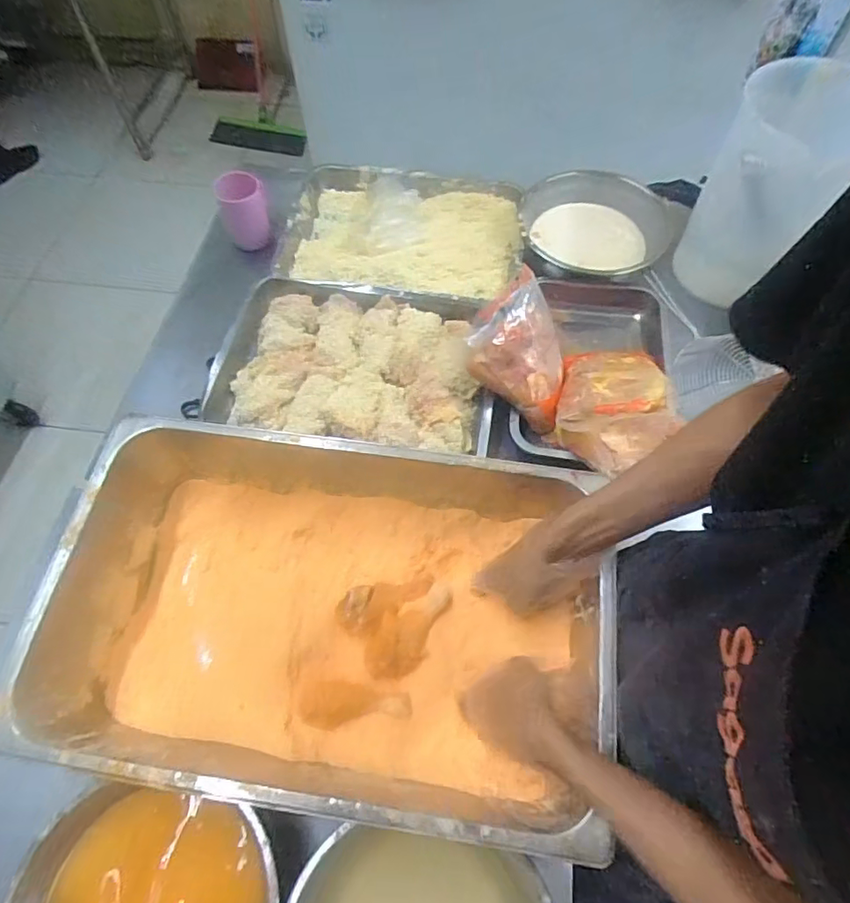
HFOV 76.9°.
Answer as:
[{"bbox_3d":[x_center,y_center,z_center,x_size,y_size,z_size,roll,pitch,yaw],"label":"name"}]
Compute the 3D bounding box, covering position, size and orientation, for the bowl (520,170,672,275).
[{"bbox_3d":[0.266,-0.361,0.855,0.228,0.067,0.194,24,66,12],"label":"bowl"}]

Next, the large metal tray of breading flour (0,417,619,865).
[{"bbox_3d":[-0.108,0.166,0.562,0.550,0.161,0.323,7,63,4],"label":"large metal tray of breading flour"}]

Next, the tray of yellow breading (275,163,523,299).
[{"bbox_3d":[-0.040,-0.361,0.882,0.383,0.062,0.276,8,63,4],"label":"tray of yellow breading"}]

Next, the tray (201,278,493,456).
[{"bbox_3d":[-0.101,-0.123,0.761,0.383,0.050,0.246,7,63,4],"label":"tray"}]

